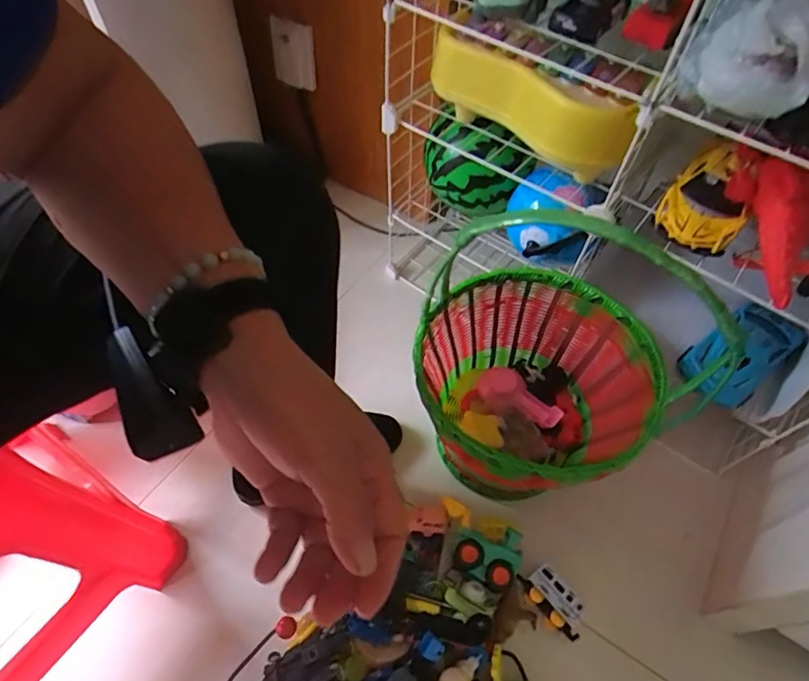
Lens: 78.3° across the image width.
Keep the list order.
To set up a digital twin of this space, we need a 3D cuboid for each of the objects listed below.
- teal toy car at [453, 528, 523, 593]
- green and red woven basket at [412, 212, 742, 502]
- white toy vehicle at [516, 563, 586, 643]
[{"bbox_3d":[0.104,0.256,0.606,0.077,0.035,0.065,26,58,15],"label":"teal toy car"},{"bbox_3d":[0.154,0.018,0.569,0.276,0.385,0.271,1,56,-2],"label":"green and red woven basket"},{"bbox_3d":[0.180,0.318,0.603,0.042,0.044,0.084,-28,61,-19],"label":"white toy vehicle"}]

